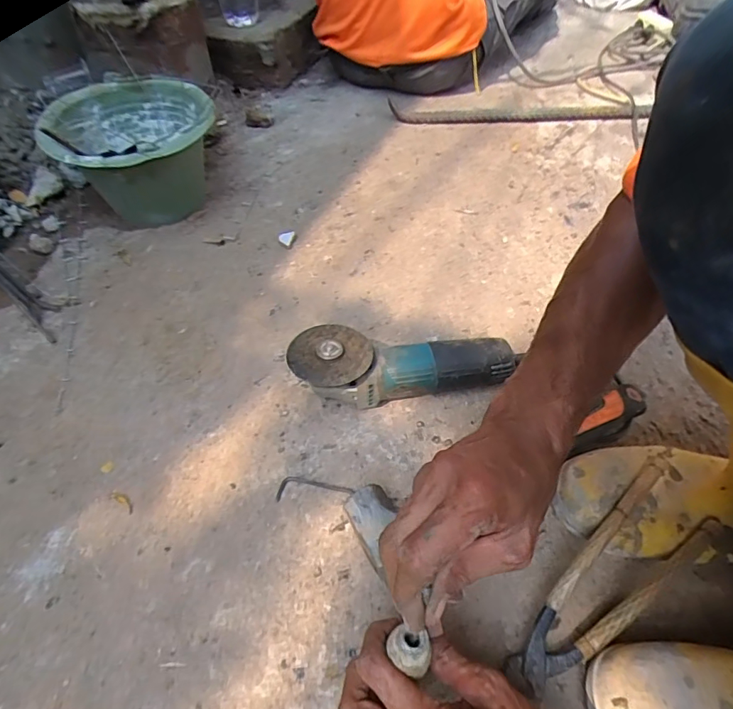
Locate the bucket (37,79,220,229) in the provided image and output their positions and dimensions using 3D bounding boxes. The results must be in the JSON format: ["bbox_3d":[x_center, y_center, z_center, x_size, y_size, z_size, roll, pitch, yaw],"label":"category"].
[{"bbox_3d":[-0.384,-0.334,0.806,0.259,0.175,0.256,-10,52,-7],"label":"bucket"}]

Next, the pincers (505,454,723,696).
[{"bbox_3d":[0.211,0.200,0.404,0.224,0.035,0.073,-42,61,-10],"label":"pincers"}]

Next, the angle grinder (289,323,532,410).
[{"bbox_3d":[0.044,0.021,0.549,0.259,0.091,0.089,-1,52,0],"label":"angle grinder"}]

